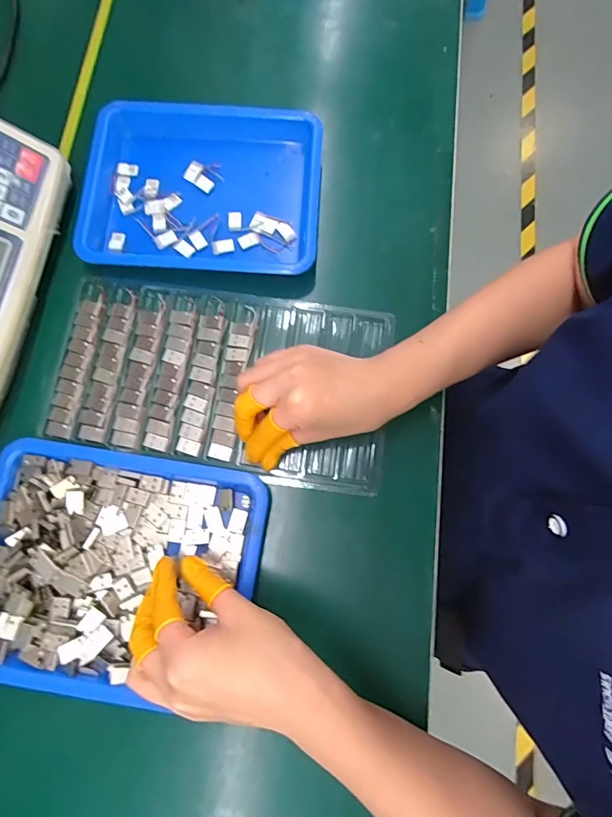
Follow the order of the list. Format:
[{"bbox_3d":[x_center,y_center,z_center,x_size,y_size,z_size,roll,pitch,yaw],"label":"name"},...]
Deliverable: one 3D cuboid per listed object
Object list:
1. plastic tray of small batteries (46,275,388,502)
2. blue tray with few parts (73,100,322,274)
[{"bbox_3d":[-0.073,-0.026,0.364,0.283,0.018,0.163,7,75,2],"label":"plastic tray of small batteries"},{"bbox_3d":[-0.100,-0.206,0.392,0.221,0.033,0.168,4,78,0],"label":"blue tray with few parts"}]

